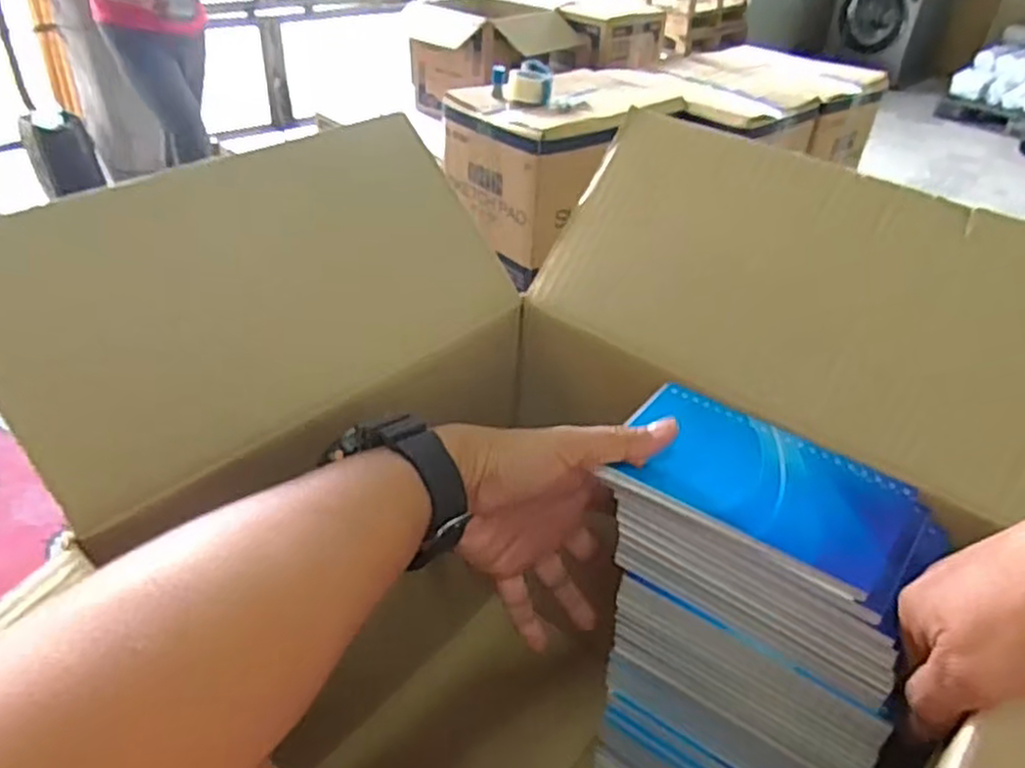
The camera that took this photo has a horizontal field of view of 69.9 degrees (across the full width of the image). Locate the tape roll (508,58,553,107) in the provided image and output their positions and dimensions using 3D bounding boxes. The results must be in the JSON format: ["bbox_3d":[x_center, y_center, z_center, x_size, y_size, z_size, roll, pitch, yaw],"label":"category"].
[{"bbox_3d":[0.042,-0.682,1.664,0.104,0.067,0.121,5,37,3],"label":"tape roll"}]

